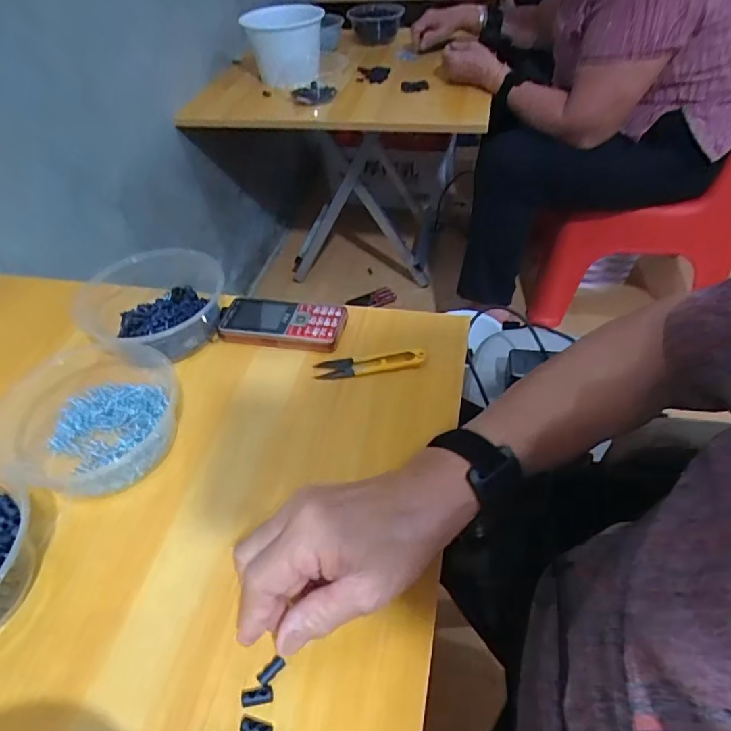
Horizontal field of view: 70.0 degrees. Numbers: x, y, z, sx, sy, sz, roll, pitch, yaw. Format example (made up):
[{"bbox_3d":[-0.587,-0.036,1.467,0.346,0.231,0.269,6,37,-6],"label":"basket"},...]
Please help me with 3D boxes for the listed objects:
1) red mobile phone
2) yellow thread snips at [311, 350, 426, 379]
[{"bbox_3d":[-0.084,-0.046,0.545,0.127,0.018,0.061,7,48,10],"label":"red mobile phone"},{"bbox_3d":[0.004,-0.002,0.503,0.106,0.009,0.023,-4,47,0],"label":"yellow thread snips"}]

